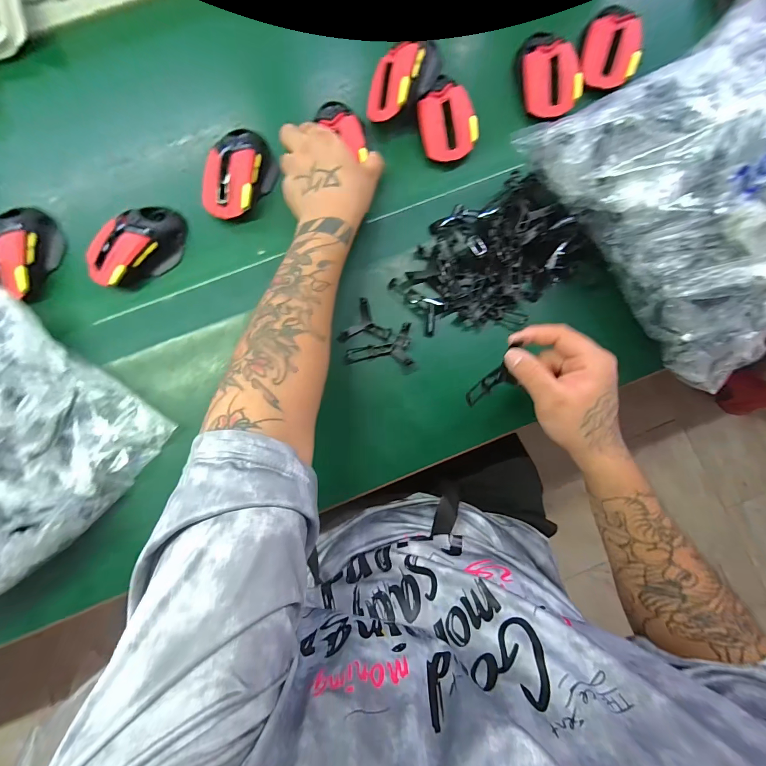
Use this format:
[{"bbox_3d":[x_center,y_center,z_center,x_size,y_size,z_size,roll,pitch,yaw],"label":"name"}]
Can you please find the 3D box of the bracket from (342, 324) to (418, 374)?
[{"bbox_3d":[-0.004,-0.036,0.415,0.081,0.015,0.056,-7,83,-1],"label":"bracket"}]

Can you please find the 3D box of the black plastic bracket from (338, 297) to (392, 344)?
[{"bbox_3d":[-0.018,-0.063,0.411,0.049,0.015,0.057,31,84,3],"label":"black plastic bracket"}]

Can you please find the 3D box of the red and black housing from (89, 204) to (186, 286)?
[{"bbox_3d":[-0.290,-0.159,0.416,0.117,0.044,0.055,-36,85,-4],"label":"red and black housing"}]

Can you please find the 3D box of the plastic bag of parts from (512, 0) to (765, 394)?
[{"bbox_3d":[0.320,-0.184,0.351,0.195,0.142,0.317,-36,85,-4],"label":"plastic bag of parts"}]

